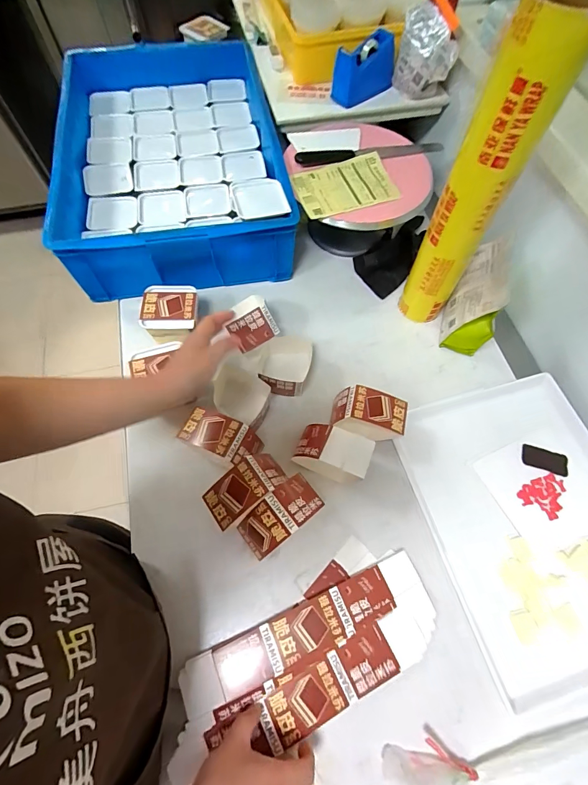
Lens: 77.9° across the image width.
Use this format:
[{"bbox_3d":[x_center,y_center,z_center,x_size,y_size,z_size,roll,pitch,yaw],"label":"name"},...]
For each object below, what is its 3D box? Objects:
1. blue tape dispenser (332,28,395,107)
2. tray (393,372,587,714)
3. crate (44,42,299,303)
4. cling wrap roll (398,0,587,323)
[{"bbox_3d":[0.151,-0.673,0.766,0.140,0.094,0.049,-29,68,-13],"label":"blue tape dispenser"},{"bbox_3d":[0.381,0.190,0.570,0.334,0.019,0.421,-16,66,-7],"label":"tray"},{"bbox_3d":[-0.264,-0.517,0.815,0.458,0.160,0.657,-9,65,-4],"label":"crate"},{"bbox_3d":[0.255,-0.266,0.545,0.084,0.470,0.067,27,68,12],"label":"cling wrap roll"}]

